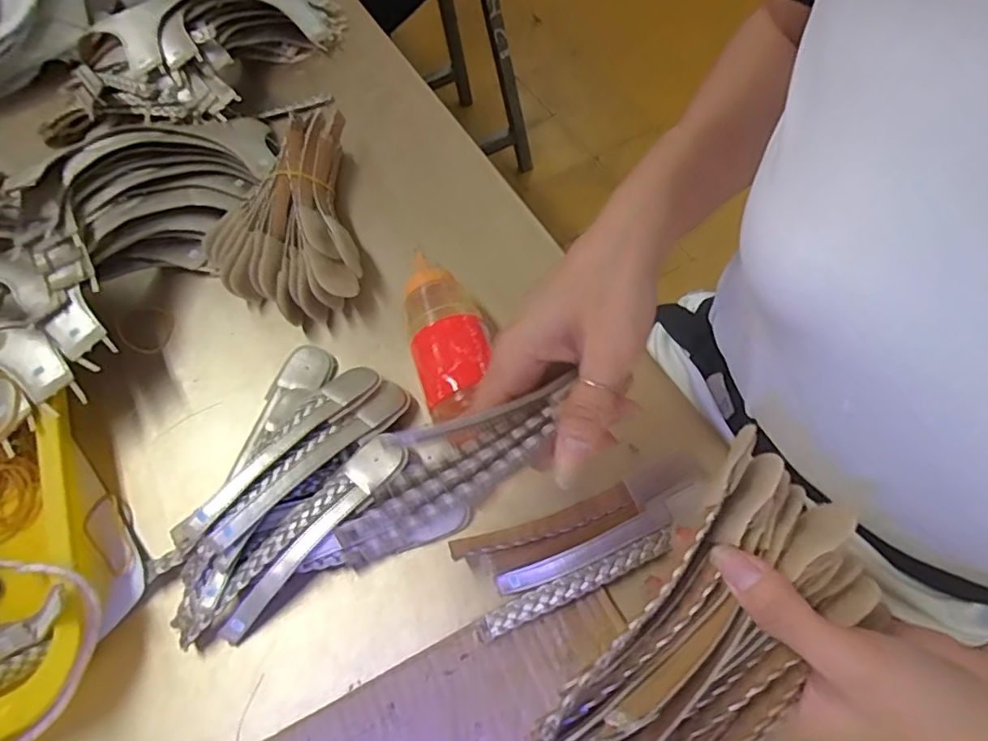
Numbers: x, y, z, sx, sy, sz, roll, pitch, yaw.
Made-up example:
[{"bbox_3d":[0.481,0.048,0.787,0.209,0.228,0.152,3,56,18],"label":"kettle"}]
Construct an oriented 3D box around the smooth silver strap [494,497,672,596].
[{"bbox_3d":[0.050,0.099,0.327,0.101,0.006,0.014,-21,61,-7],"label":"smooth silver strap"}]

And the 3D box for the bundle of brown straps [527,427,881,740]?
[{"bbox_3d":[0.087,0.108,0.236,0.071,0.025,0.160,38,72,22],"label":"bundle of brown straps"}]

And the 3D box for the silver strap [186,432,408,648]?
[{"bbox_3d":[-0.109,0.095,0.338,0.028,0.015,0.148,38,70,23],"label":"silver strap"}]

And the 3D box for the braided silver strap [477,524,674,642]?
[{"bbox_3d":[0.046,0.115,0.323,0.115,0.007,0.013,-23,61,-8],"label":"braided silver strap"}]

